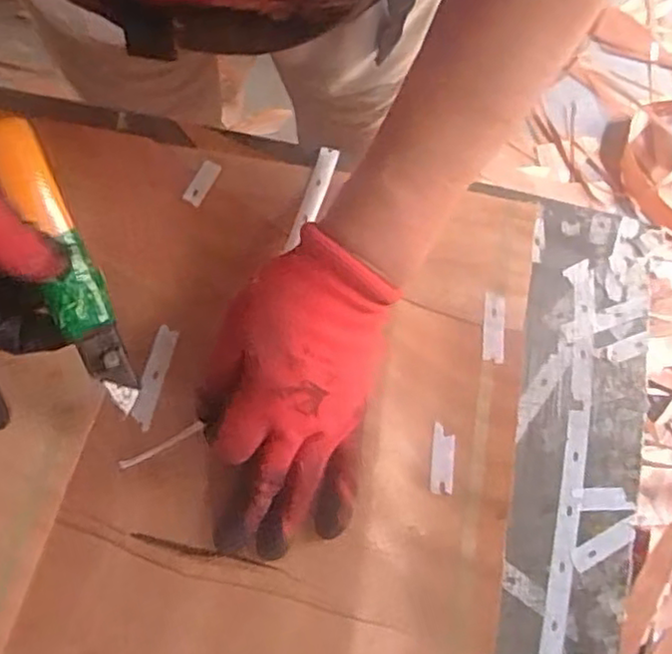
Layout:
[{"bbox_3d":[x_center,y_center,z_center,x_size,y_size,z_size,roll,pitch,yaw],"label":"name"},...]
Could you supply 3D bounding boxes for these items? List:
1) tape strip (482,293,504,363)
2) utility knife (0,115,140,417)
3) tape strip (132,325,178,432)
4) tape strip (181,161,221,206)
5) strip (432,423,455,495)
[{"bbox_3d":[0.101,0.000,0.429,0.014,0.004,0.044,2,76,10],"label":"tape strip"},{"bbox_3d":[-0.143,-0.030,0.356,0.025,0.016,0.161,-21,103,-7],"label":"utility knife"},{"bbox_3d":[-0.113,0.030,0.415,0.012,0.005,0.065,13,74,2],"label":"tape strip"},{"bbox_3d":[-0.092,-0.099,0.461,0.014,0.004,0.034,25,75,5],"label":"tape strip"},{"bbox_3d":[0.065,0.080,0.407,0.012,0.004,0.041,4,73,5],"label":"strip"}]

